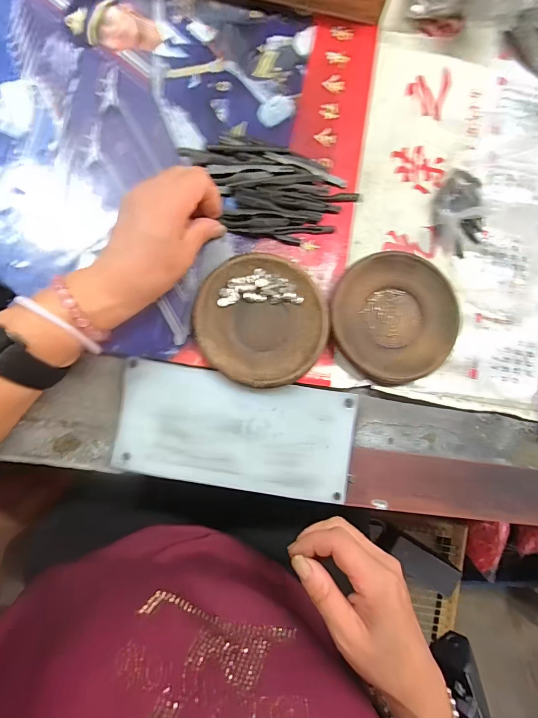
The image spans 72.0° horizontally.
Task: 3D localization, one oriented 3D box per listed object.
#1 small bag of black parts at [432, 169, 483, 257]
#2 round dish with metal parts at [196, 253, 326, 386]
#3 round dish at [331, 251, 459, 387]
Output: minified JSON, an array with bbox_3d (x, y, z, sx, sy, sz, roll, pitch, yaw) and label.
[{"bbox_3d":[0.180,-0.139,0.349,0.046,0.014,0.080,6,84,-4],"label":"small bag of black parts"},{"bbox_3d":[-0.006,-0.034,0.320,0.106,0.013,0.113,0,84,-5],"label":"round dish with metal parts"},{"bbox_3d":[0.110,-0.036,0.328,0.107,0.016,0.113,0,84,-5],"label":"round dish"}]

